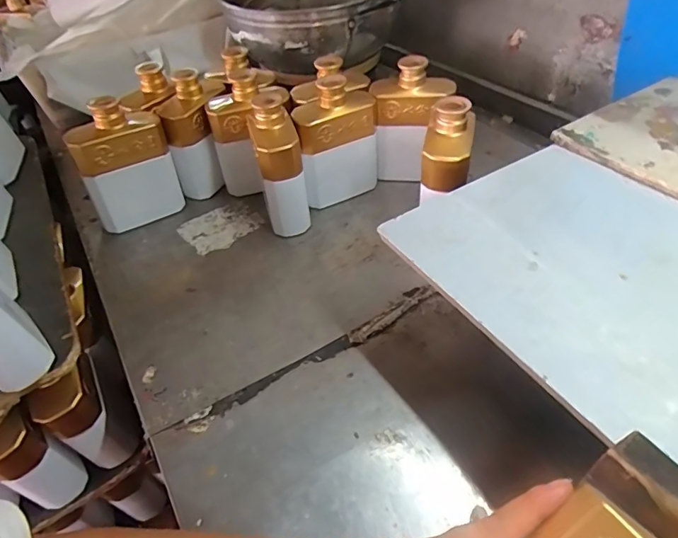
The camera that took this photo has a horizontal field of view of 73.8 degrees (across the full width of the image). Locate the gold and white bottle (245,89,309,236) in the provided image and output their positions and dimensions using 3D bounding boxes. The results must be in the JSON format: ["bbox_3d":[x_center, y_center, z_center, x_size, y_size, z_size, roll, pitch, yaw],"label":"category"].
[{"bbox_3d":[-0.078,-0.133,0.582,0.055,0.166,0.096,-11,44,-7],"label":"gold and white bottle"}]

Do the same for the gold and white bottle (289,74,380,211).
[{"bbox_3d":[-0.002,-0.162,0.601,0.108,0.165,0.043,-17,45,-12],"label":"gold and white bottle"}]

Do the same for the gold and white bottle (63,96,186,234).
[{"bbox_3d":[-0.292,-0.141,0.619,0.118,0.156,0.055,-26,47,-21],"label":"gold and white bottle"}]

